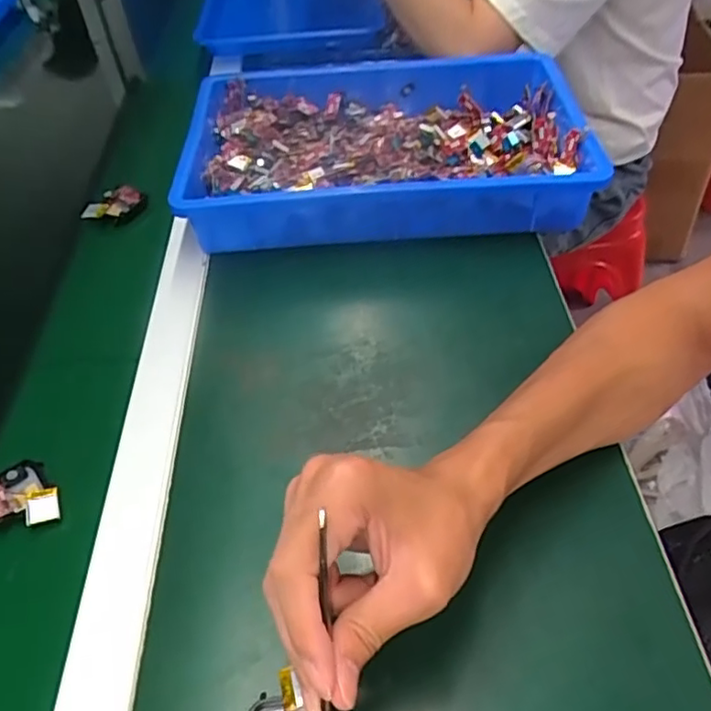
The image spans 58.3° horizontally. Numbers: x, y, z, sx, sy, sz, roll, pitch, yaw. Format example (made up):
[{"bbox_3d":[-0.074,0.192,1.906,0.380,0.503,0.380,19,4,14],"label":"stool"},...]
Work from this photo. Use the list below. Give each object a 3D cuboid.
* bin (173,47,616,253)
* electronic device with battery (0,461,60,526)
[{"bbox_3d":[0.025,-0.212,0.638,0.376,0.063,0.258,-6,48,2],"label":"bin"},{"bbox_3d":[-0.222,0.095,0.419,0.043,0.012,0.054,-36,54,-23],"label":"electronic device with battery"}]

